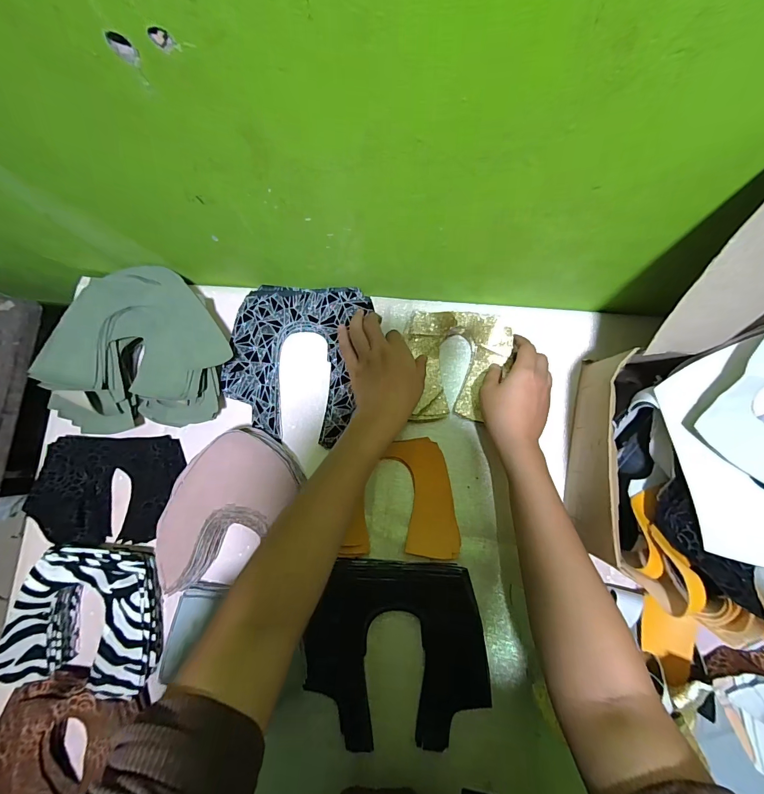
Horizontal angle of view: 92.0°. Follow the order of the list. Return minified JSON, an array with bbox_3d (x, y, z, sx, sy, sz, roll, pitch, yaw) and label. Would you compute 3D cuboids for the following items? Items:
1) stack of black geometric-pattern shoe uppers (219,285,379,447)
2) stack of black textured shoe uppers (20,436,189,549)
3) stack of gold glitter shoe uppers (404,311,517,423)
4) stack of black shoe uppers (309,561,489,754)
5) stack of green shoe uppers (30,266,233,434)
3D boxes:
[{"bbox_3d":[-0.107,-0.044,0.445,0.156,0.019,0.180,9,83,5],"label":"stack of black geometric-pattern shoe uppers"},{"bbox_3d":[-0.331,0.113,0.450,0.174,0.035,0.129,-2,82,4],"label":"stack of black textured shoe uppers"},{"bbox_3d":[0.084,-0.034,0.425,0.118,0.030,0.126,8,83,5],"label":"stack of gold glitter shoe uppers"},{"bbox_3d":[0.014,0.275,0.394,0.185,0.015,0.183,0,82,4],"label":"stack of black shoe uppers"},{"bbox_3d":[-0.281,-0.053,0.439,0.199,0.075,0.190,-15,81,2],"label":"stack of green shoe uppers"}]

